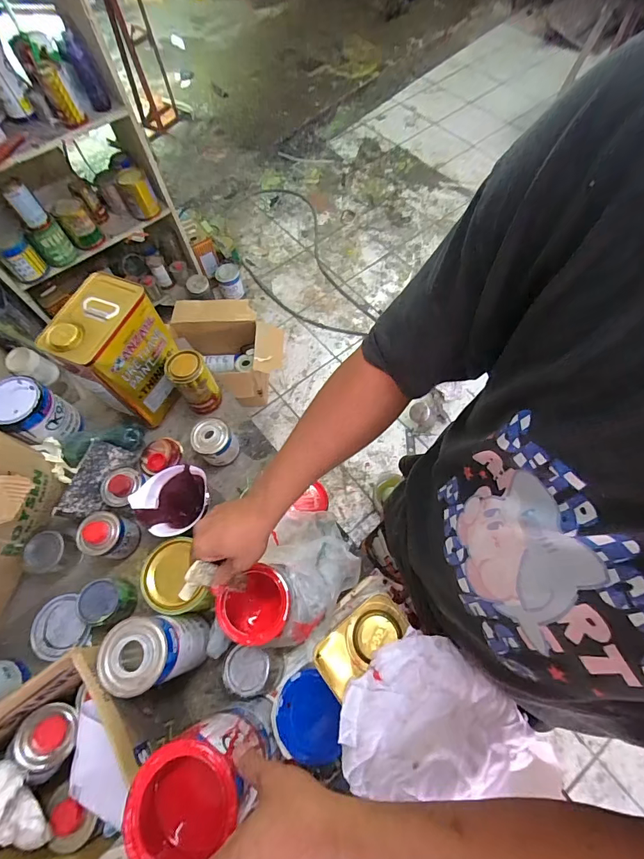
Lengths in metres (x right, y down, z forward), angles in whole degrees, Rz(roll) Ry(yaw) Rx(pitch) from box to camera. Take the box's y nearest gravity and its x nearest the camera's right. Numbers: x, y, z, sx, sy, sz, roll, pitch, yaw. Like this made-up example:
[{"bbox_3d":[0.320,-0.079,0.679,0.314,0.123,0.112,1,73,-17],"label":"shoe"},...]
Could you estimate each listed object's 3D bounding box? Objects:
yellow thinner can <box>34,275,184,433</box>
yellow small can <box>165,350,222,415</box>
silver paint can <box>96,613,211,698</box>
[{"bbox_3d":[-0.360,-0.134,0.729,0.119,0.237,0.163,19,68,12],"label":"yellow thinner can"},{"bbox_3d":[-0.252,-0.095,0.772,0.071,0.129,0.075,-25,67,-8],"label":"yellow small can"},{"bbox_3d":[-0.223,0.302,0.538,0.081,0.161,0.080,-1,66,3],"label":"silver paint can"}]

